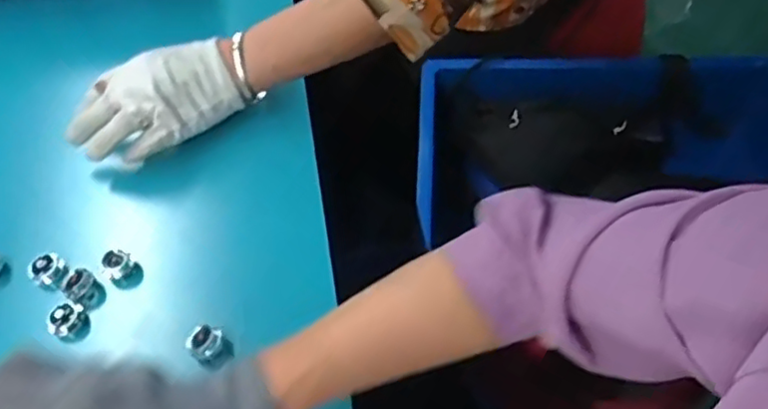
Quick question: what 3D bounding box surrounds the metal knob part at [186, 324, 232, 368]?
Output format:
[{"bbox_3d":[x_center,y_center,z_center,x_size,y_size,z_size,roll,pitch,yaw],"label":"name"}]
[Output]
[{"bbox_3d":[-0.125,0.102,0.479,0.025,0.024,0.023,-2,56,2],"label":"metal knob part"}]

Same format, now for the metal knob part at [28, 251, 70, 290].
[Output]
[{"bbox_3d":[-0.263,0.053,0.524,0.026,0.018,0.025,-2,56,2],"label":"metal knob part"}]

